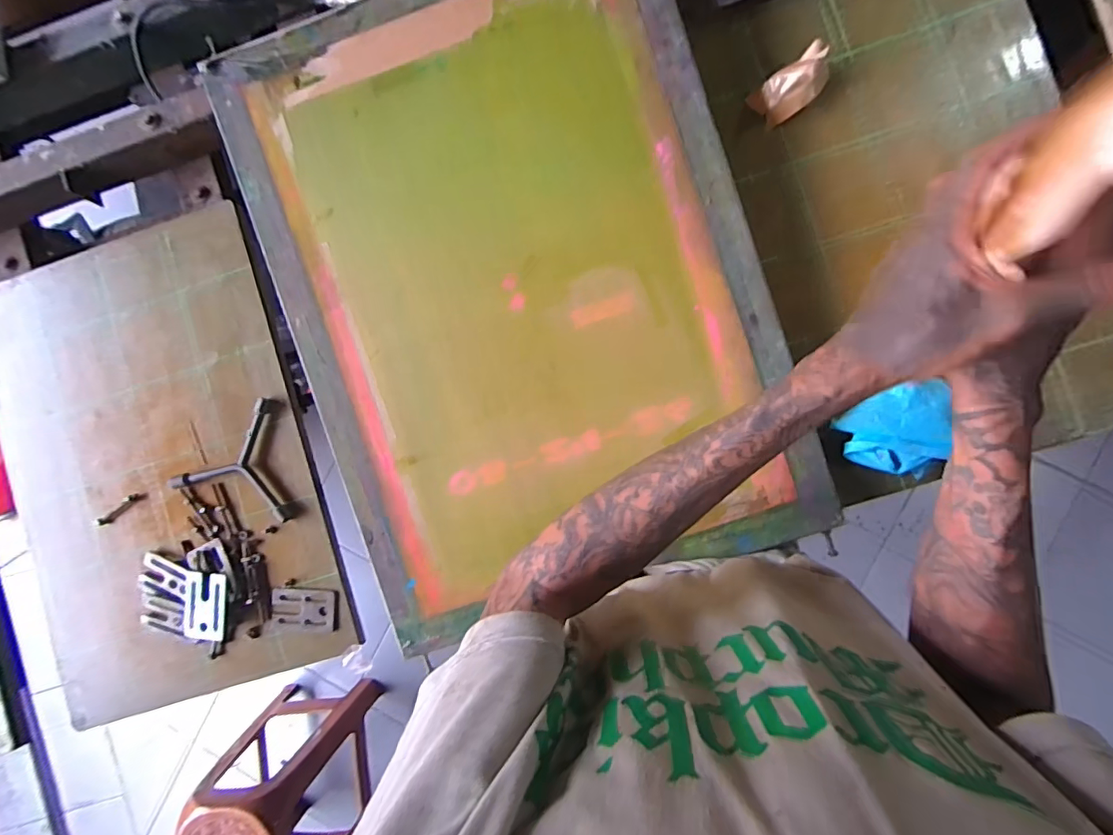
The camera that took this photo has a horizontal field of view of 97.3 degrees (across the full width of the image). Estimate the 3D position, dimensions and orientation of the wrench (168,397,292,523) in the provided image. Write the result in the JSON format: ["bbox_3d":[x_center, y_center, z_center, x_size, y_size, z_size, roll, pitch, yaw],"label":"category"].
[{"bbox_3d":[-0.416,0.063,0.614,0.144,0.015,0.152,-9,89,4],"label":"wrench"}]

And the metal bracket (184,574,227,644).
[{"bbox_3d":[-0.439,0.239,0.614,0.054,0.009,0.084,0,92,-2],"label":"metal bracket"}]

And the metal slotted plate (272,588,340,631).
[{"bbox_3d":[-0.314,0.243,0.615,0.086,0.009,0.051,3,89,4],"label":"metal slotted plate"}]

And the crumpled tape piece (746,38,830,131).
[{"bbox_3d":[0.274,-0.385,0.562,0.093,0.045,0.049,-37,87,3],"label":"crumpled tape piece"}]

